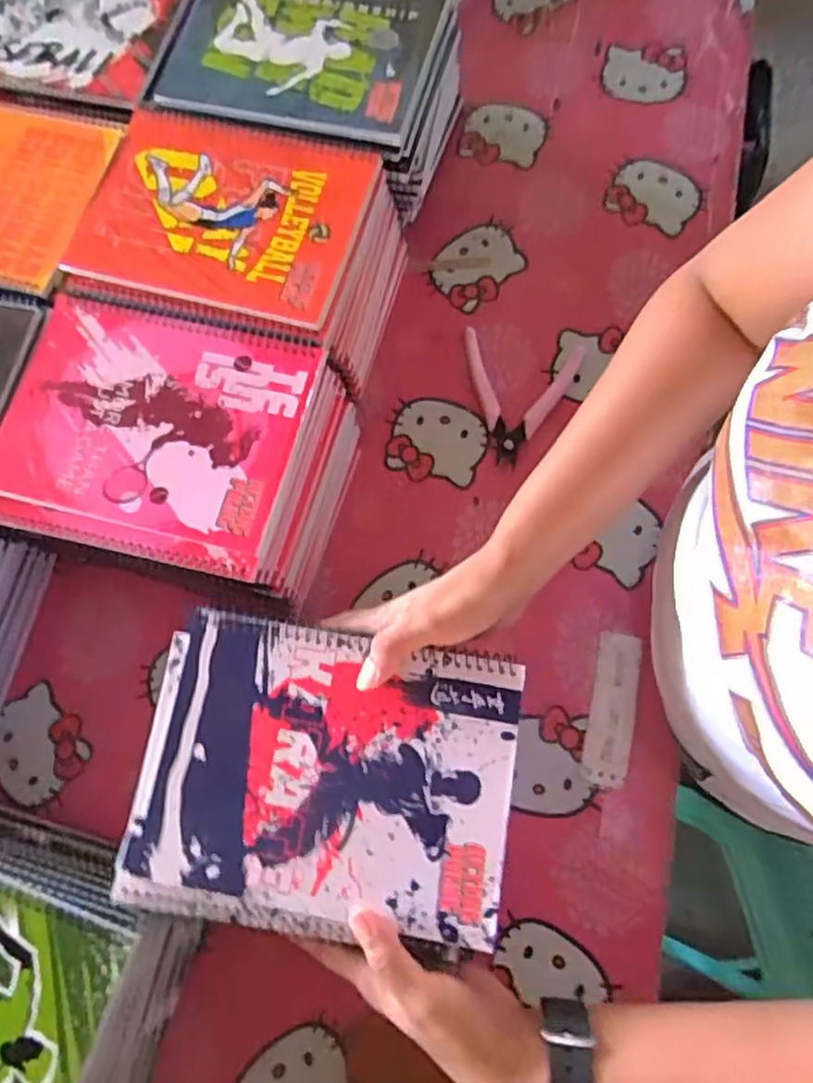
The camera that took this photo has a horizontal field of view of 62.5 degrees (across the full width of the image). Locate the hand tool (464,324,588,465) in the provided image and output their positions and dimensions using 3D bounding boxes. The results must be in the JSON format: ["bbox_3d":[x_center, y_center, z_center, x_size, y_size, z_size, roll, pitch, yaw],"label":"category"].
[{"bbox_3d":[0.086,-0.121,0.556,0.096,0.010,0.110,16,75,5],"label":"hand tool"}]

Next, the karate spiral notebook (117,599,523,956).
[{"bbox_3d":[-0.047,0.131,0.377,0.206,0.015,0.159,9,74,3],"label":"karate spiral notebook"}]

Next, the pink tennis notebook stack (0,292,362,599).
[{"bbox_3d":[-0.160,-0.061,0.491,0.217,0.105,0.171,11,75,8],"label":"pink tennis notebook stack"}]

